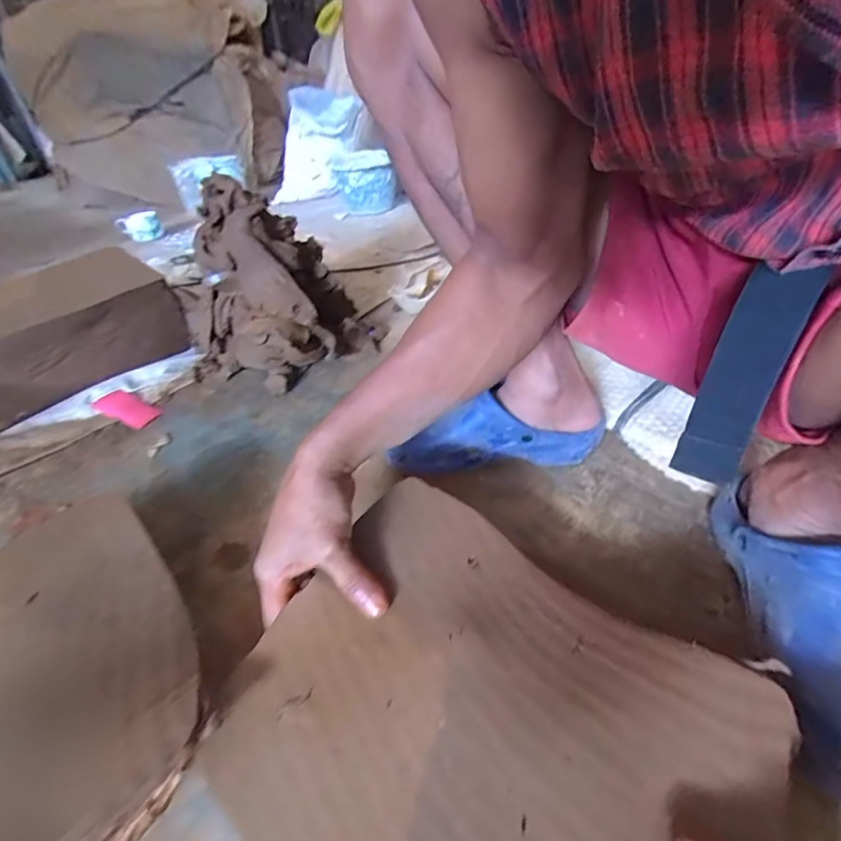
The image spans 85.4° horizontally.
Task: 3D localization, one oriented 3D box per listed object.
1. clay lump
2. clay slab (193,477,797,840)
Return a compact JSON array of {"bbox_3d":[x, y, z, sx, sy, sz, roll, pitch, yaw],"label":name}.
[{"bbox_3d":[-0.260,-0.212,0.720,0.253,0.274,0.195,-22,41,-20],"label":"clay lump"},{"bbox_3d":[0.038,0.186,0.285,0.302,0.046,0.248,24,48,33],"label":"clay slab"}]

